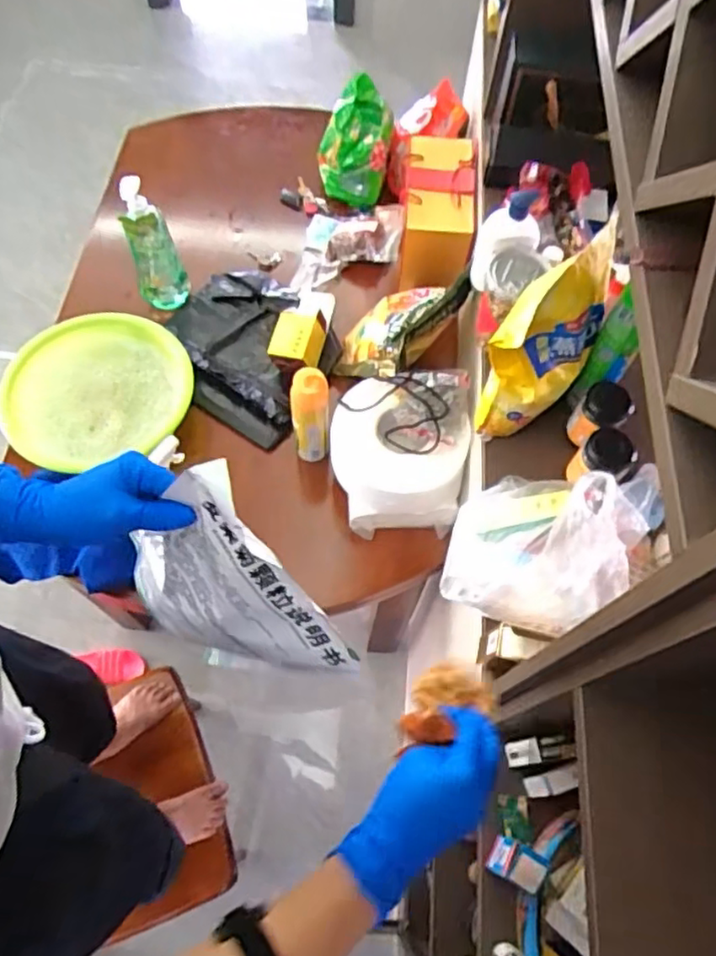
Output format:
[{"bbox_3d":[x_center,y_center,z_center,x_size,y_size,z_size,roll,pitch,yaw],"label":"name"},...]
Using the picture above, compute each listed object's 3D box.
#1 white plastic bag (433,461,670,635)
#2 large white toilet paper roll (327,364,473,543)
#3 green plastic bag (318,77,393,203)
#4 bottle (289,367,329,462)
[{"bbox_3d":[0.233,0.072,0.811,0.204,0.142,0.223,30,67,12],"label":"white plastic bag"},{"bbox_3d":[0.070,-0.052,1.118,0.232,0.193,0.238,1,64,-1],"label":"large white toilet paper roll"},{"bbox_3d":[-0.009,-0.776,1.504,0.168,0.184,0.193,2,64,0],"label":"green plastic bag"},{"bbox_3d":[-0.084,-0.106,1.133,0.062,0.221,0.058,1,64,-1],"label":"bottle"}]

